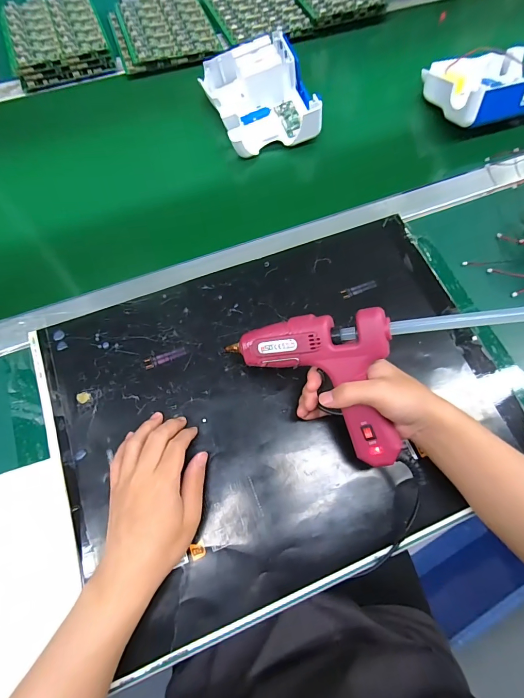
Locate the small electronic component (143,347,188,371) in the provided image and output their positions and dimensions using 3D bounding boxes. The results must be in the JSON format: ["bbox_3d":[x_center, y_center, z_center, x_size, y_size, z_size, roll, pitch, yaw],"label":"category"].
[{"bbox_3d":[-0.113,0.009,0.403,0.050,0.004,0.013,-21,72,-9],"label":"small electronic component"}]

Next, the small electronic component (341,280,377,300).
[{"bbox_3d":[0.125,-0.078,0.444,0.048,0.005,0.012,-23,72,-9],"label":"small electronic component"}]

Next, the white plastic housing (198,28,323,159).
[{"bbox_3d":[-0.001,-0.387,0.517,0.143,0.056,0.187,-20,72,-8],"label":"white plastic housing"}]

